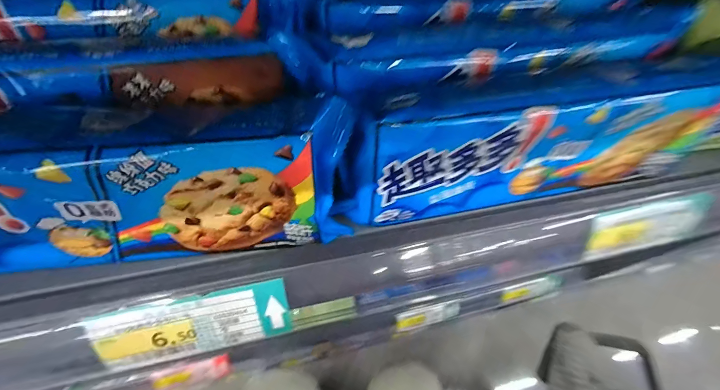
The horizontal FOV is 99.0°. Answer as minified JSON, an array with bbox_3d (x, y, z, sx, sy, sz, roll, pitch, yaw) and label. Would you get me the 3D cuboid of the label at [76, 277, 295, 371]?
[{"bbox_3d":[-0.085,0.069,0.162,0.093,0.037,0.004,-9,23,-10],"label":"label"}]

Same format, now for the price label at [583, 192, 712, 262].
[{"bbox_3d":[0.197,0.023,0.213,0.090,0.036,0.007,-11,21,-5],"label":"price label"}]

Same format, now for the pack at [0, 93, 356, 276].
[{"bbox_3d":[-0.114,0.003,0.130,0.220,0.067,0.033,-5,62,-6],"label":"pack"}]

